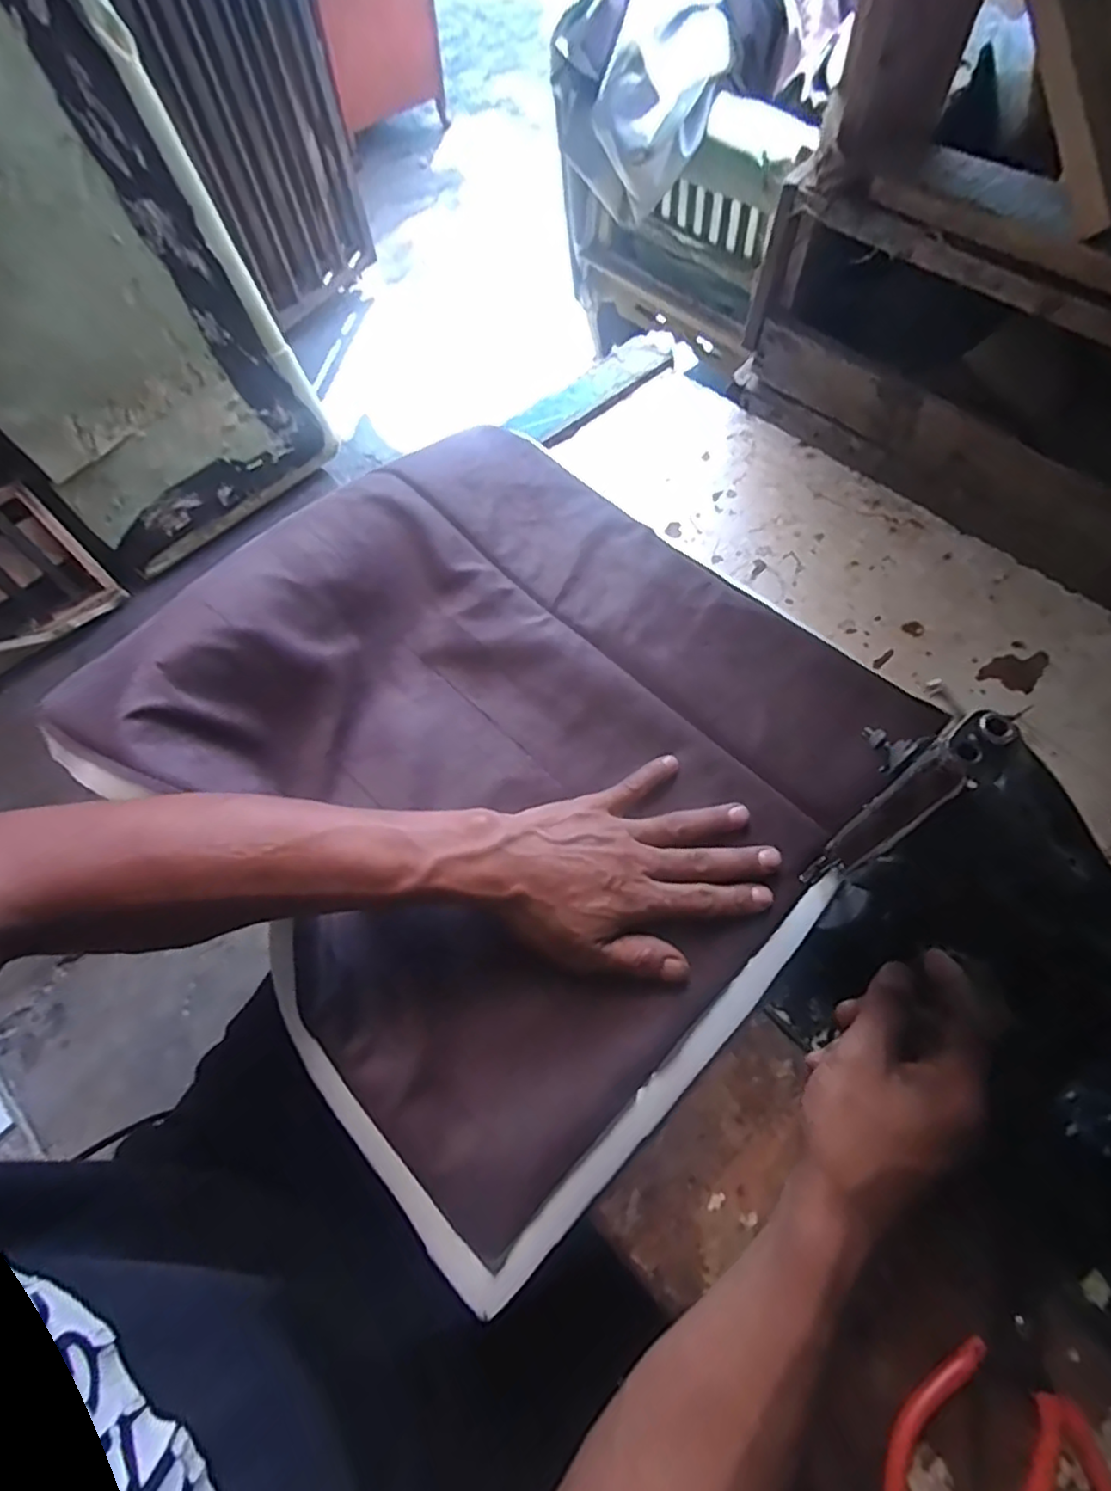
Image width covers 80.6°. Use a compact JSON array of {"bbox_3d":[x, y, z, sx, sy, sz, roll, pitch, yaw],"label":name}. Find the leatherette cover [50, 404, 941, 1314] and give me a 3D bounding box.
[{"bbox_3d":[-0.040,-0.022,0.444,0.440,0.076,0.474,-41,70,-18],"label":"leatherette cover"}]

